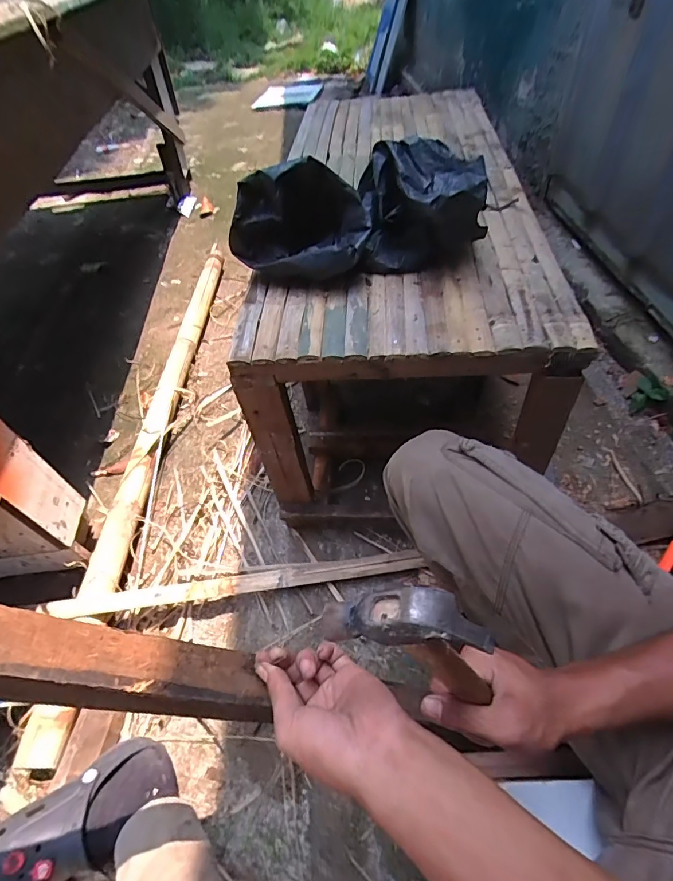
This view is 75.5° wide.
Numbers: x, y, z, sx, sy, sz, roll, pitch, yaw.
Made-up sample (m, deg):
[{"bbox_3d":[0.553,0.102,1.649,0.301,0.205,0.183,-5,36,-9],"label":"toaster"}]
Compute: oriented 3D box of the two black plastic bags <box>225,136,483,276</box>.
[{"bbox_3d":[0.027,-0.318,0.623,0.351,0.146,0.141,-11,51,-3],"label":"two black plastic bags"}]

